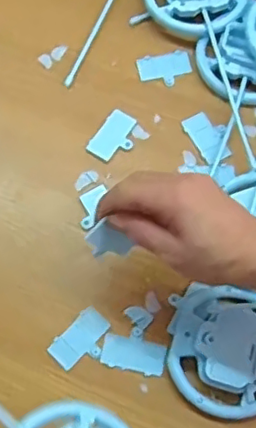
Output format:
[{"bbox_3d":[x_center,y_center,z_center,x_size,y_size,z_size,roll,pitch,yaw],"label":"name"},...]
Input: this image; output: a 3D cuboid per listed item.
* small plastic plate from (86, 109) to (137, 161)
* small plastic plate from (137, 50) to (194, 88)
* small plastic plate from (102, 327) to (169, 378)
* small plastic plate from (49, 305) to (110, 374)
[{"bbox_3d":[-0.012,-0.074,0.571,0.036,0.004,0.052,30,72,10],"label":"small plastic plate"},{"bbox_3d":[0.037,-0.145,0.598,0.052,0.004,0.036,-11,70,-5],"label":"small plastic plate"},{"bbox_3d":[0.006,0.113,0.494,0.051,0.004,0.035,14,70,5],"label":"small plastic plate"},{"bbox_3d":[-0.038,0.105,0.497,0.052,0.004,0.033,-43,76,-15],"label":"small plastic plate"}]

